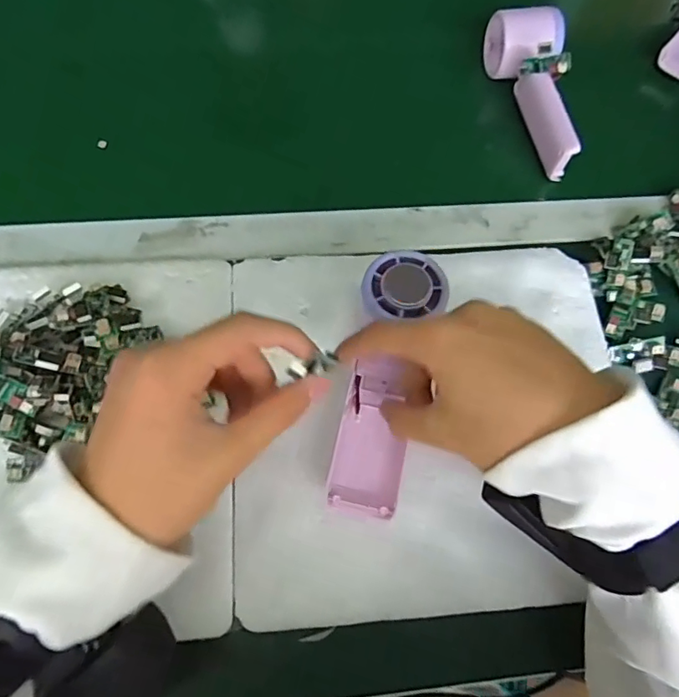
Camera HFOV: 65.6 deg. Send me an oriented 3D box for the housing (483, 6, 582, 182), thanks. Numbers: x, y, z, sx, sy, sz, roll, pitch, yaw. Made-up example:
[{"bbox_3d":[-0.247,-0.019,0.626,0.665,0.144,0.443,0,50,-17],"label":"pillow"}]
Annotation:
[{"bbox_3d":[0.168,-0.228,0.459,0.055,0.054,0.148,0,68,-3],"label":"housing"}]

